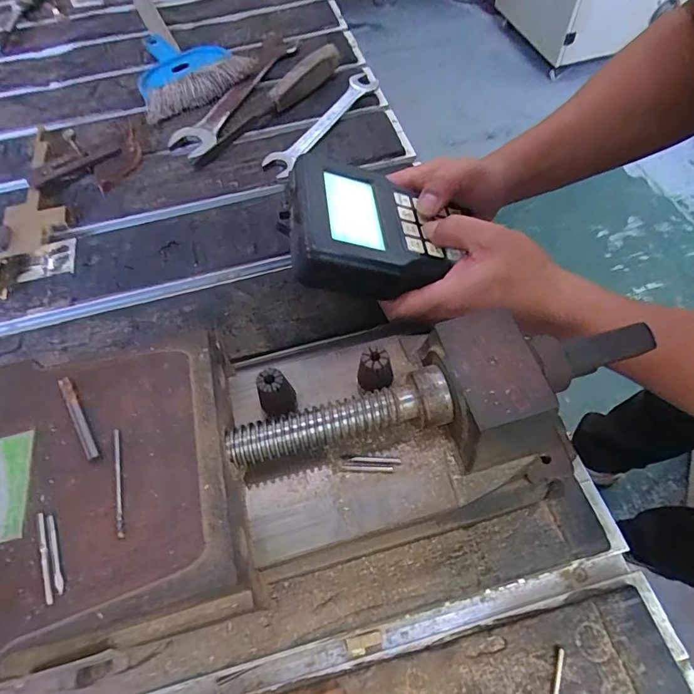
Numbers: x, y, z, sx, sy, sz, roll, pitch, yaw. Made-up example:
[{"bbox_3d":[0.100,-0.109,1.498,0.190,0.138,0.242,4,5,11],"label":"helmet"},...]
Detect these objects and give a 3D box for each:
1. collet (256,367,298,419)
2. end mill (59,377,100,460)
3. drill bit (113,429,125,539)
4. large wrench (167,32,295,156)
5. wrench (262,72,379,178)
[{"bbox_3d":[-0.039,0.025,0.241,0.019,0.026,0.015,-15,60,-5],"label":"collet"},{"bbox_3d":[-0.129,0.033,0.213,0.006,0.004,0.050,-33,63,-15],"label":"end mill"},{"bbox_3d":[-0.103,0.060,0.198,0.004,0.004,0.050,-17,60,-6],"label":"drill bit"},{"bbox_3d":[-0.131,-0.322,0.546,0.057,0.013,0.266,18,62,14],"label":"large wrench"},{"bbox_3d":[-0.025,-0.254,0.499,0.032,0.012,0.193,29,65,19],"label":"wrench"}]

